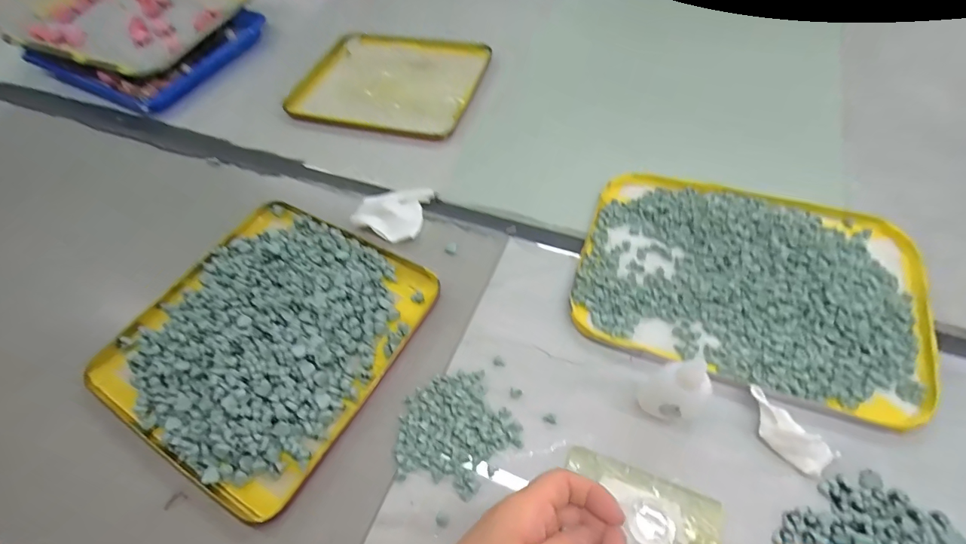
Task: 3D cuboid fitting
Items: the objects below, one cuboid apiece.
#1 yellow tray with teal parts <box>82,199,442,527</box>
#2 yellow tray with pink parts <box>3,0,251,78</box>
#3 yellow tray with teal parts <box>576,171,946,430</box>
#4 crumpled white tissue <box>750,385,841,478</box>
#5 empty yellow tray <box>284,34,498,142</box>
[{"bbox_3d":[-0.195,0.050,0.391,0.238,0.024,0.240,23,62,19],"label":"yellow tray with teal parts"},{"bbox_3d":[-0.556,-0.418,0.703,0.300,0.048,0.258,21,65,16],"label":"yellow tray with pink parts"},{"bbox_3d":[0.230,0.000,0.387,0.270,0.023,0.201,15,59,15],"label":"yellow tray with teal parts"},{"bbox_3d":[0.217,0.113,0.313,0.026,0.015,0.063,-34,60,-16],"label":"crumpled white tissue"},{"bbox_3d":[-0.128,-0.265,0.606,0.239,0.018,0.183,12,59,13],"label":"empty yellow tray"}]

